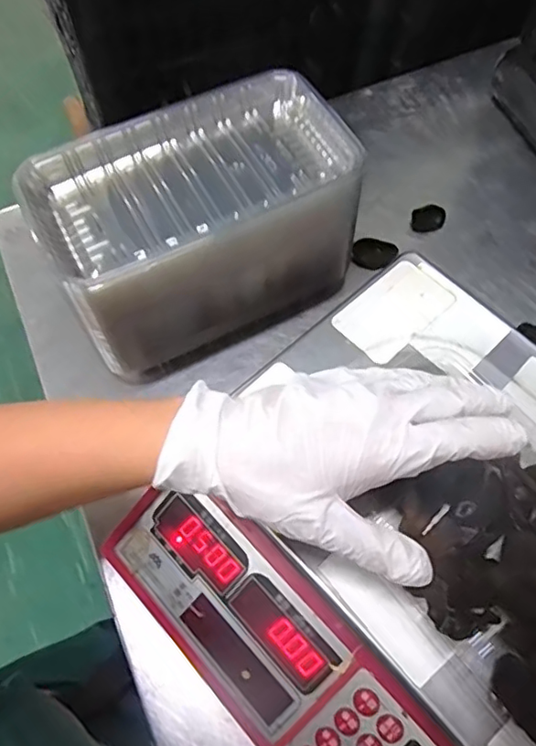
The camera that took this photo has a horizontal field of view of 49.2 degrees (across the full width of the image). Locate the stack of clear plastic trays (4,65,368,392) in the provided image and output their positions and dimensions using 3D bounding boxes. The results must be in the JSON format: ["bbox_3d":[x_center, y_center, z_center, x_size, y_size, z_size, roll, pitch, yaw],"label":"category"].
[{"bbox_3d":[-0.052,-0.115,0.497,0.243,0.145,0.152,-27,66,-11],"label":"stack of clear plastic trays"}]

